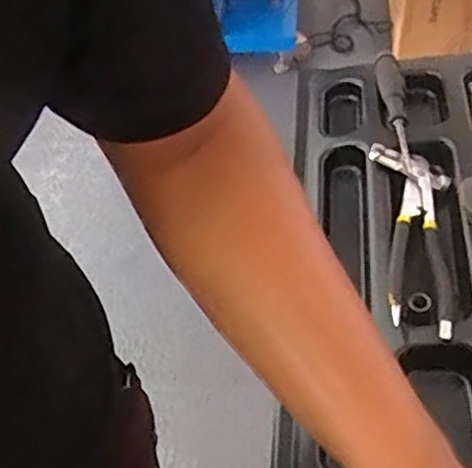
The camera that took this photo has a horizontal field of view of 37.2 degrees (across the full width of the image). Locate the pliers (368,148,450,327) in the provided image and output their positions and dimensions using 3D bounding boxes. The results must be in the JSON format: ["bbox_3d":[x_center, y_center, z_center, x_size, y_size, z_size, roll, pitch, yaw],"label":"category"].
[{"bbox_3d":[0.174,-0.006,0.675,0.073,0.017,0.212,1,52,5],"label":"pliers"}]

